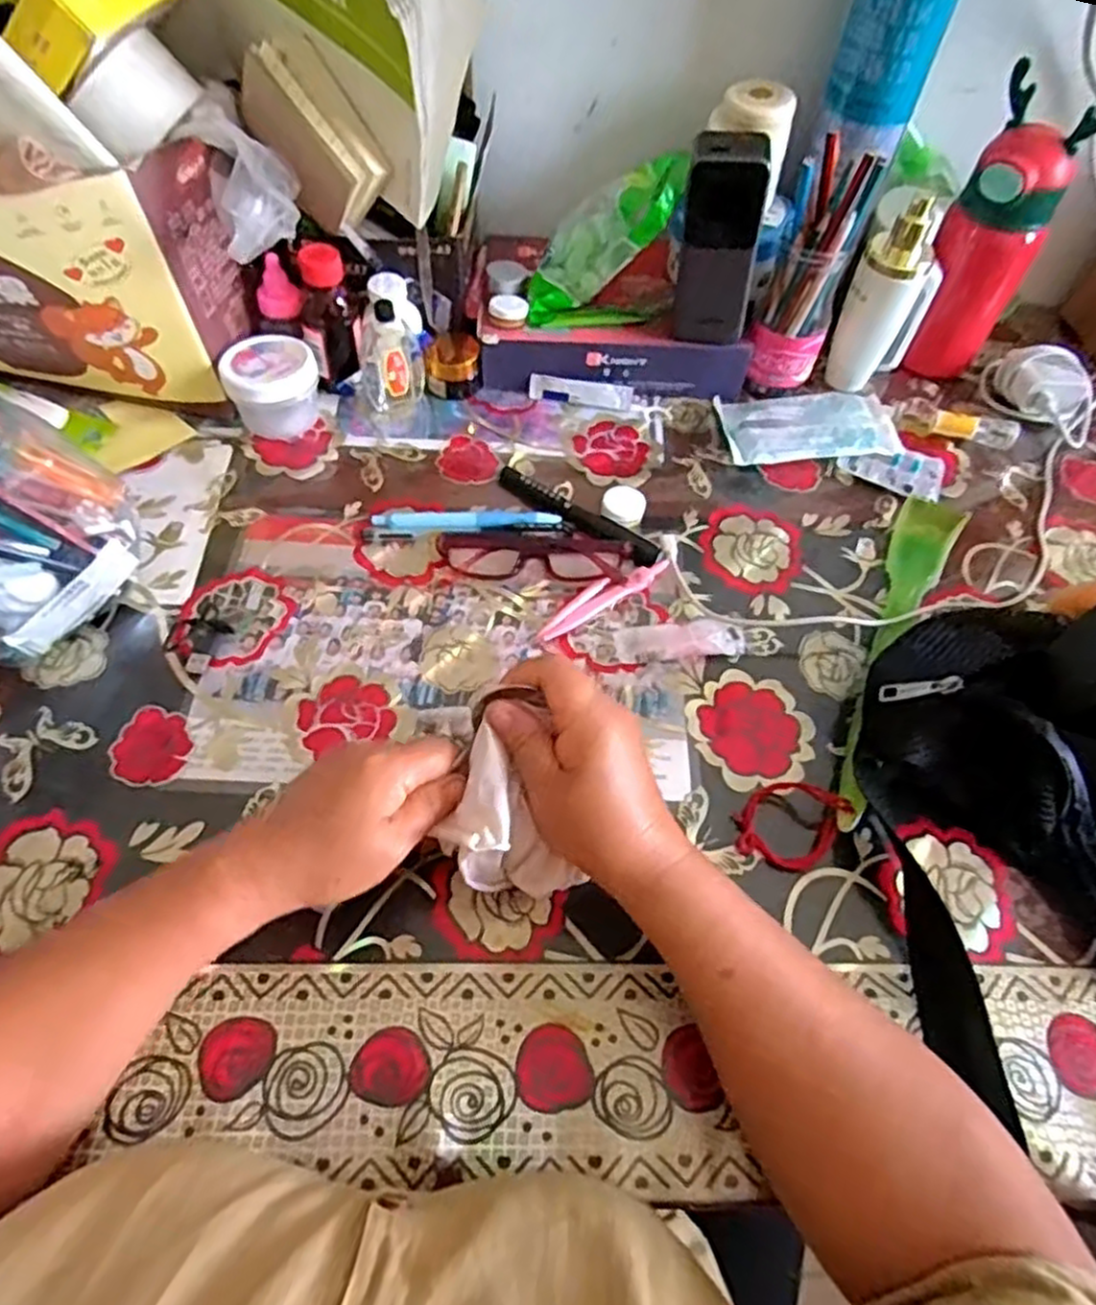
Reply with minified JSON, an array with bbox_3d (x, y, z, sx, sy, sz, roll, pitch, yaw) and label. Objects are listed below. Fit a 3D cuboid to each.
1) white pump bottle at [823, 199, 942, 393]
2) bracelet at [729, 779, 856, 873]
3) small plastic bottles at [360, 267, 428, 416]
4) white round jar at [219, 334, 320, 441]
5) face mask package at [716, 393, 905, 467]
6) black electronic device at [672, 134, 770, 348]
[{"bbox_3d":[0.268,-0.278,0.589,0.061,0.136,0.061,26,60,13],"label":"white pump bottle"},{"bbox_3d":[0.136,0.096,0.423,0.051,0.017,0.055,1,58,-2],"label":"bracelet"},{"bbox_3d":[-0.121,-0.237,0.581,0.050,0.088,0.049,-8,59,-8],"label":"small plastic bottles"},{"bbox_3d":[-0.209,-0.203,0.572,0.066,0.050,0.067,1,58,-2],"label":"white round jar"},{"bbox_3d":[0.208,-0.182,0.603,0.139,0.015,0.072,-5,58,-6],"label":"face mask package"},{"bbox_3d":[0.124,-0.295,0.546,0.052,0.134,0.027,8,51,7],"label":"black electronic device"}]

